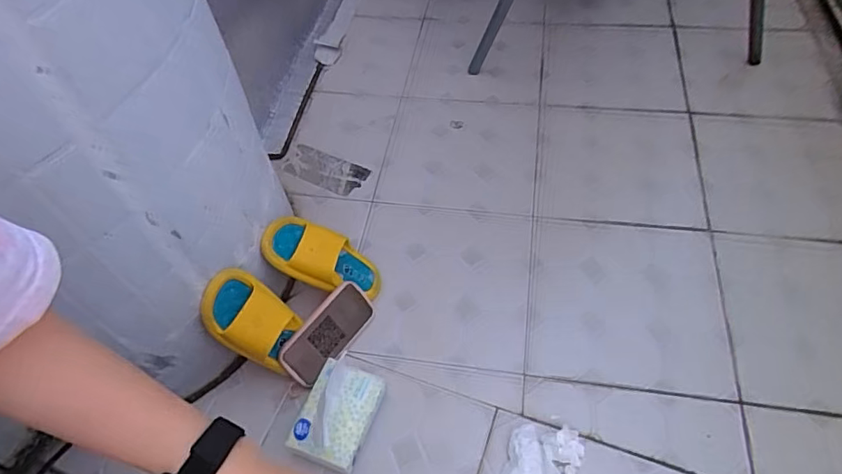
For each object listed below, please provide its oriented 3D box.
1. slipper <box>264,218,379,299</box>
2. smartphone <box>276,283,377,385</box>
[{"bbox_3d":[-0.145,0.031,0.821,0.198,0.059,0.085,27,44,-31],"label":"slipper"},{"bbox_3d":[-0.140,0.145,0.801,0.160,0.079,0.011,-48,22,-29],"label":"smartphone"}]

